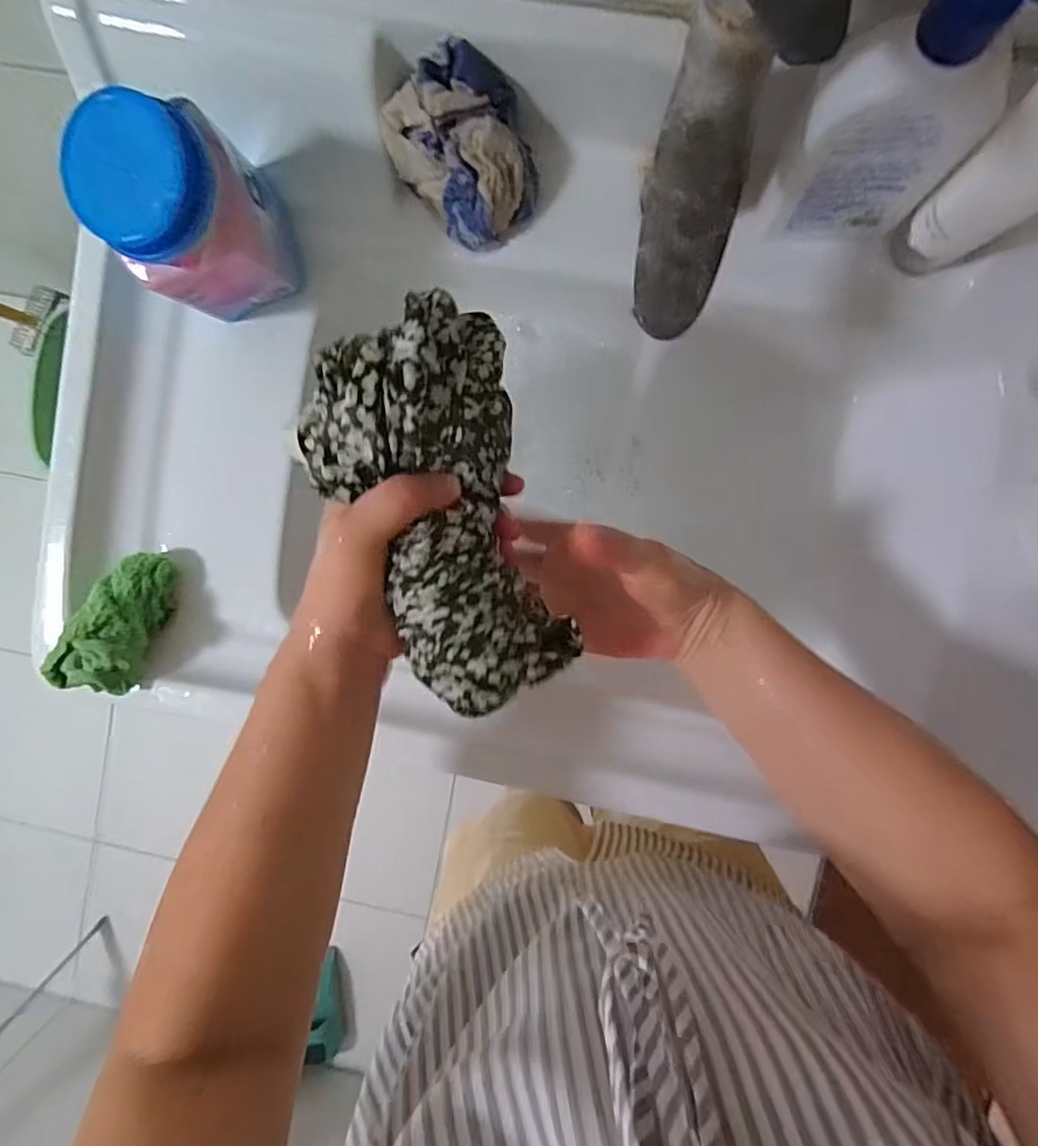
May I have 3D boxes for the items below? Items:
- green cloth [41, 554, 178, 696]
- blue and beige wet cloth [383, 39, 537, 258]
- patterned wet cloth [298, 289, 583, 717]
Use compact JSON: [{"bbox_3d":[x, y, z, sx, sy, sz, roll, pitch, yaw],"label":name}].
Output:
[{"bbox_3d":[-0.284,0.037,0.421,0.053,0.040,0.111,23,74,3],"label":"green cloth"},{"bbox_3d":[-0.034,-0.270,0.379,0.084,0.062,0.088,-32,90,6],"label":"blue and beige wet cloth"},{"bbox_3d":[-0.040,-0.029,0.292,0.094,0.059,0.194,-13,96,6],"label":"patterned wet cloth"}]

